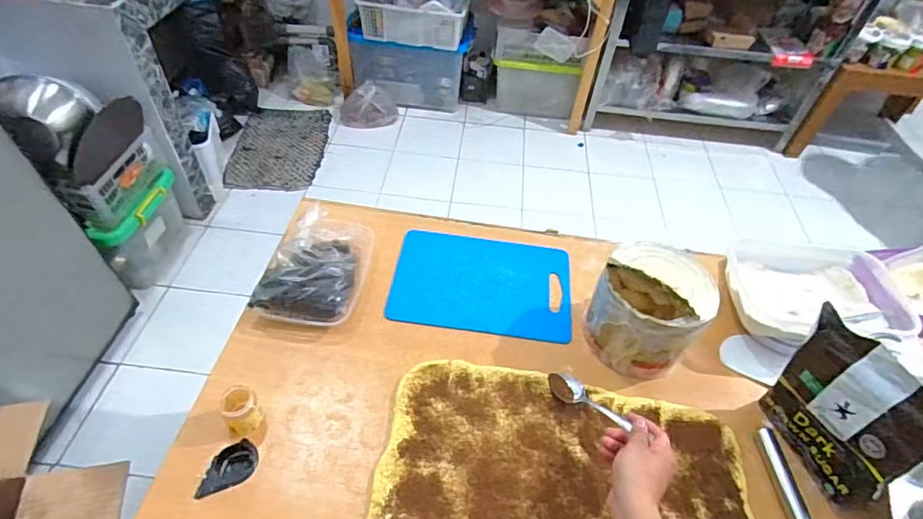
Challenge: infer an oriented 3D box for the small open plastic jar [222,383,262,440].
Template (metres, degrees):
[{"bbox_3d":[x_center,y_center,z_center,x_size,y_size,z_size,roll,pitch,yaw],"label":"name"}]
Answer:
[{"bbox_3d":[-0.281,0.193,0.630,0.045,0.041,0.049,-19,51,-19],"label":"small open plastic jar"}]

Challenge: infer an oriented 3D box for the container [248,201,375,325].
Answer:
[{"bbox_3d":[-0.225,0.008,0.784,0.148,0.061,0.206,12,48,8],"label":"container"}]

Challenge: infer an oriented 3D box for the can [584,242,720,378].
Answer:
[{"bbox_3d":[0.272,0.065,0.716,0.144,0.145,0.158,3,48,-3],"label":"can"}]

